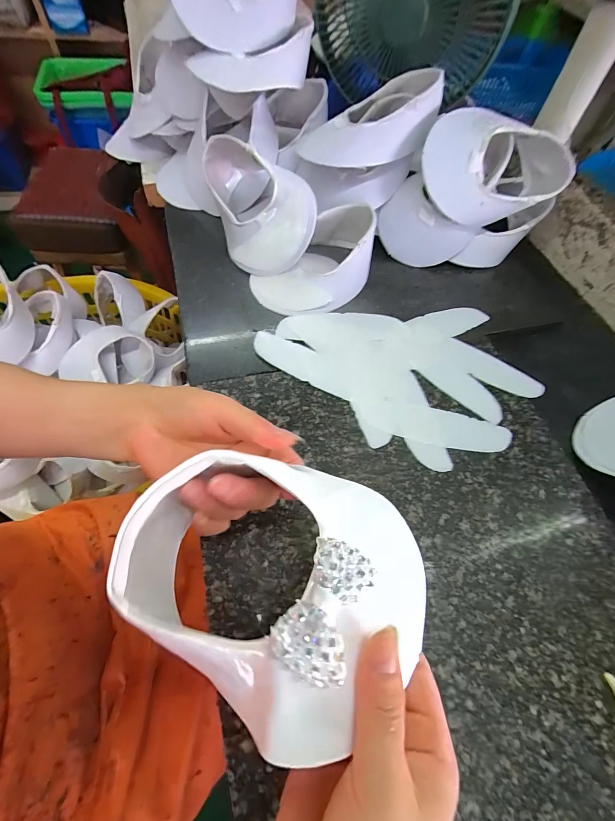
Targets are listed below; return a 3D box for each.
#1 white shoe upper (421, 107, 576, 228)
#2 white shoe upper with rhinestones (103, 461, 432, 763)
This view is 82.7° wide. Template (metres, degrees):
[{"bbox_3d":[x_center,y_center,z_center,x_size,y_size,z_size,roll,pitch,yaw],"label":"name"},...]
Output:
[{"bbox_3d":[0.209,-0.279,0.406,0.156,0.082,0.071,9,59,-2],"label":"white shoe upper"},{"bbox_3d":[-0.014,0.080,0.187,0.155,0.044,0.121,35,63,15],"label":"white shoe upper with rhinestones"}]

